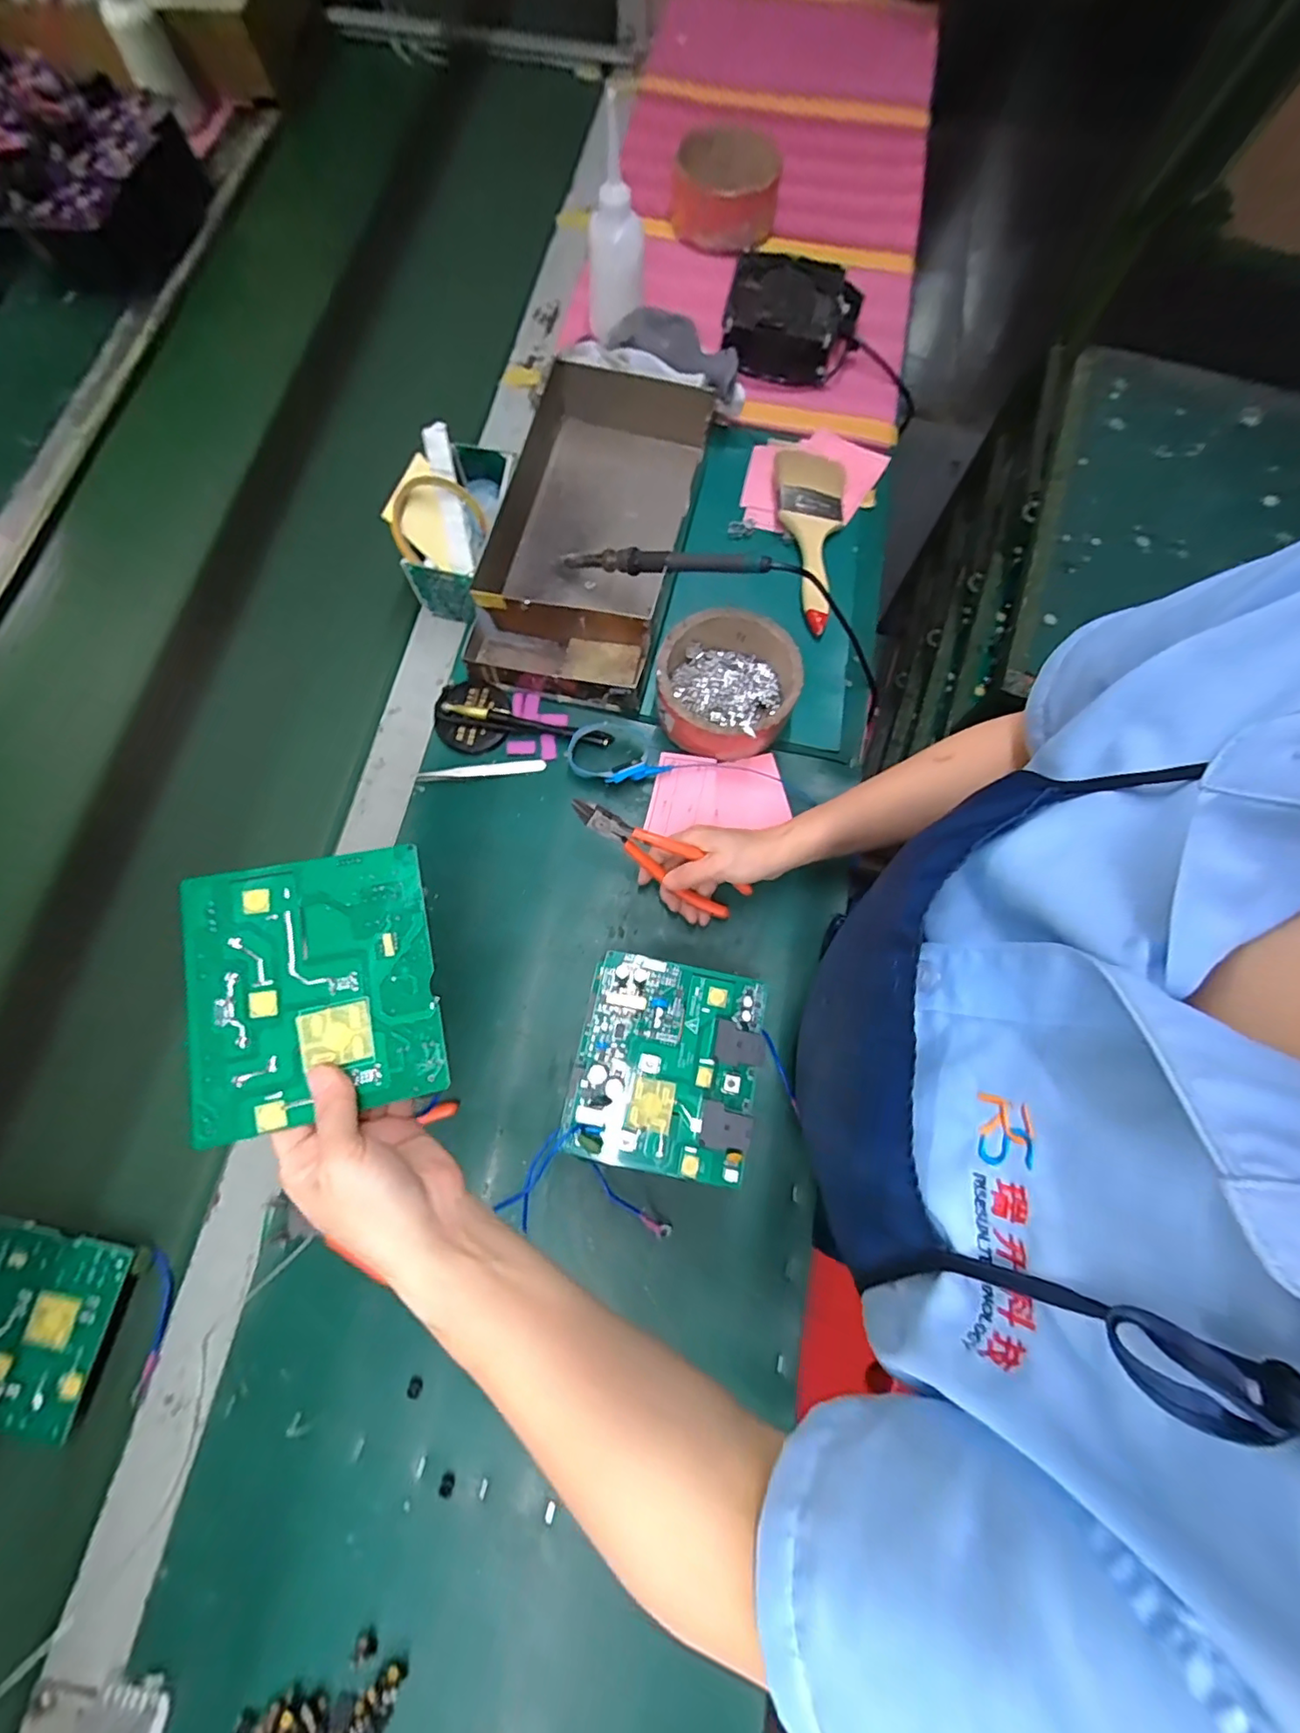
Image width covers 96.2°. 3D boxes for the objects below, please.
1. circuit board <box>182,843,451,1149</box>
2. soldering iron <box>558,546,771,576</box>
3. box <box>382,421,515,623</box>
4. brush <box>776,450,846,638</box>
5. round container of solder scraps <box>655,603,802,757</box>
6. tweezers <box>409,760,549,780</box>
[{"bbox_3d":[-0.172,0.059,0.297,0.114,0.004,0.130,-10,76,-12],"label":"circuit board"},{"bbox_3d":[0.006,-0.268,0.511,0.201,0.016,0.015,15,74,25],"label":"soldering iron"},{"bbox_3d":[-0.175,-0.313,0.540,0.084,0.084,0.154,13,75,3],"label":"box"},{"bbox_3d":[0.167,-0.329,0.583,0.069,0.026,0.202,0,75,-1],"label":"brush"},{"bbox_3d":[0.068,-0.159,0.520,0.118,0.052,0.121,0,75,-1],"label":"round container of solder scraps"},{"bbox_3d":[-0.152,-0.086,0.520,0.113,0.008,0.012,-7,75,-2],"label":"tweezers"}]

